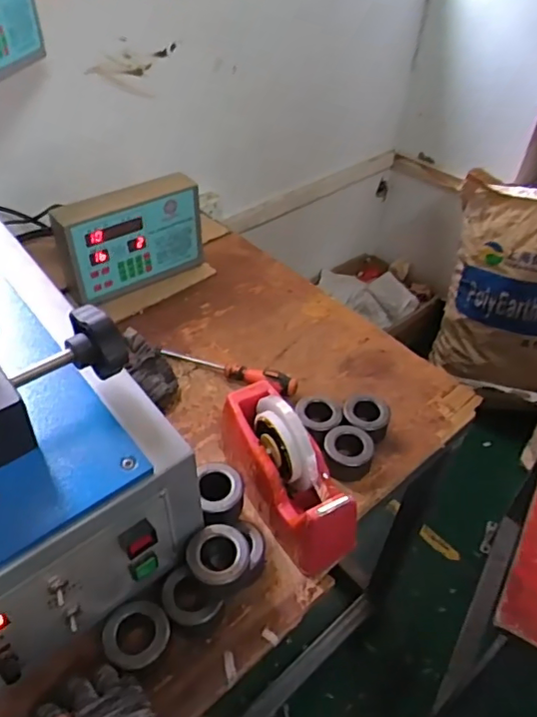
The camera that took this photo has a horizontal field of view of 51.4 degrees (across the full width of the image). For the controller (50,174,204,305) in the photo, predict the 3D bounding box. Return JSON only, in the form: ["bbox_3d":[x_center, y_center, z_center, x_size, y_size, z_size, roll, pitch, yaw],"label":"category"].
[{"bbox_3d":[-0.217,-0.192,0.898,0.226,0.158,0.058,-27,52,-28],"label":"controller"}]

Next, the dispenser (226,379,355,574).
[{"bbox_3d":[0.015,0.122,0.621,0.082,0.110,0.200,-19,48,-22],"label":"dispenser"}]

